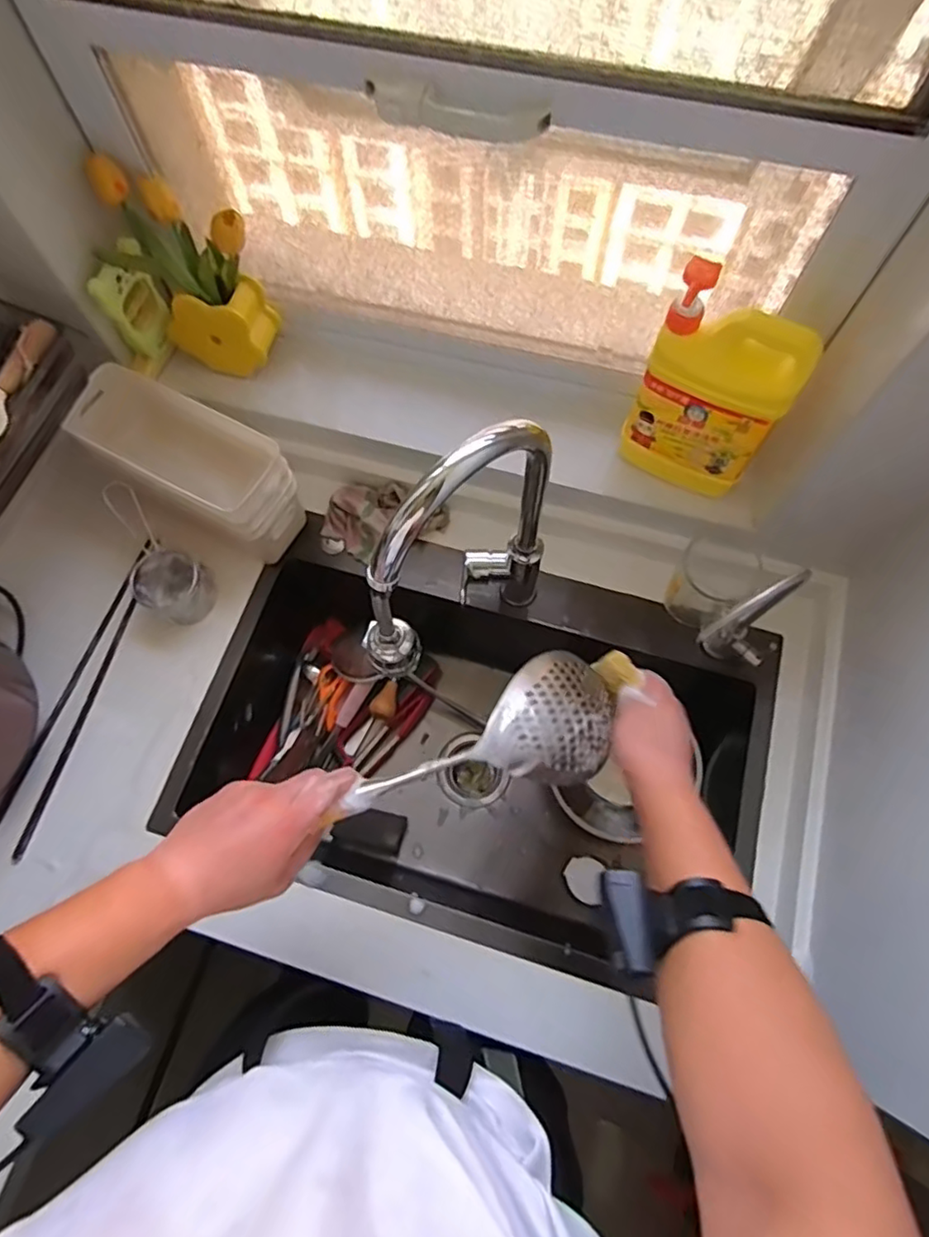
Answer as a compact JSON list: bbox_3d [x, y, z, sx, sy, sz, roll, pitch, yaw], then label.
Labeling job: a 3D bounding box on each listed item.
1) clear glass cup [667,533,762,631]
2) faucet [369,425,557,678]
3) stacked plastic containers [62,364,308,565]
[{"bbox_3d":[0.302,-0.046,0.750,0.086,0.113,0.083,0,69,1],"label":"clear glass cup"},{"bbox_3d":[-0.012,-0.046,0.607,0.222,0.389,0.059,-43,74,-14],"label":"faucet"},{"bbox_3d":[-0.337,-0.190,0.791,0.264,0.171,0.126,32,73,13],"label":"stacked plastic containers"}]

